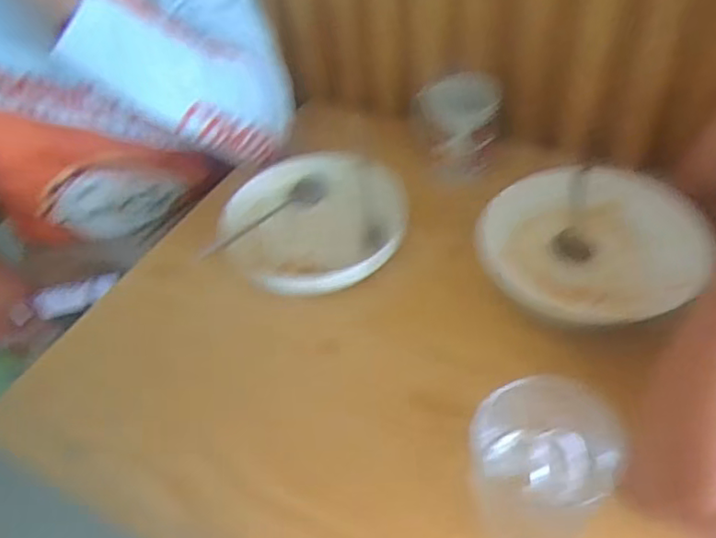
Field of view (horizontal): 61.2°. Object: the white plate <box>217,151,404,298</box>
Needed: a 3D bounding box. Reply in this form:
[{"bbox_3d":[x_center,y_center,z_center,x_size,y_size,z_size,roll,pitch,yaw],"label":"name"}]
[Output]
[{"bbox_3d":[-0.048,-0.053,0.679,0.201,0.038,0.219,-4,47,4],"label":"white plate"}]

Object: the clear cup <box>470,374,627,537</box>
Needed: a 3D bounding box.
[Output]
[{"bbox_3d":[0.132,0.145,0.446,0.090,0.119,0.091,-4,47,4],"label":"clear cup"}]

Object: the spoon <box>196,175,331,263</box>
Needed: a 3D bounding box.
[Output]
[{"bbox_3d":[-0.102,-0.055,0.679,0.034,0.015,0.169,32,58,31],"label":"spoon"}]

